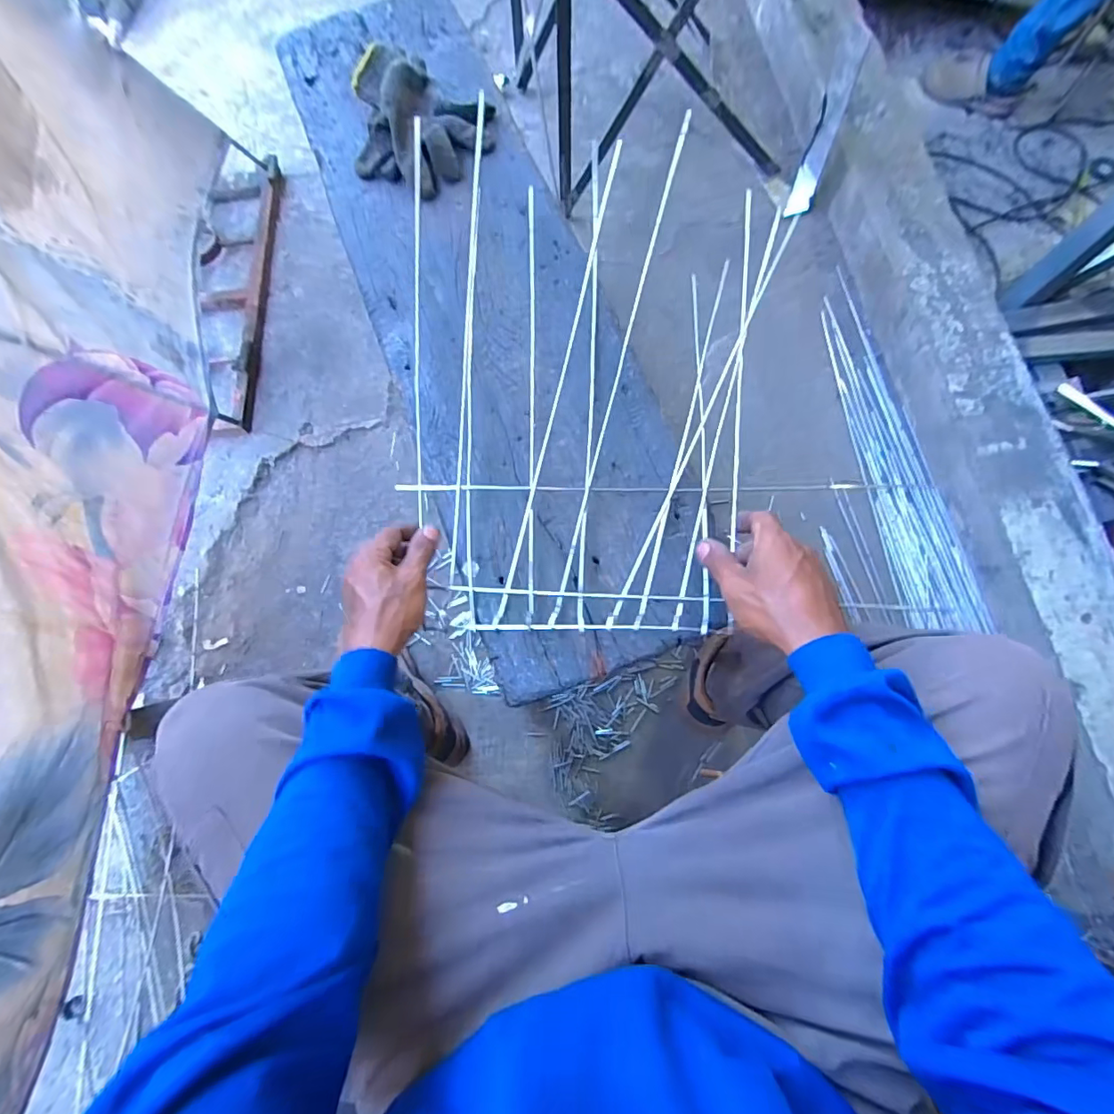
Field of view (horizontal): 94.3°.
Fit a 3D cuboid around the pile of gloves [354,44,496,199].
[{"bbox_3d":[-0.172,-0.526,0.617,0.175,0.046,0.160,0,75,0],"label":"pile of gloves"}]

